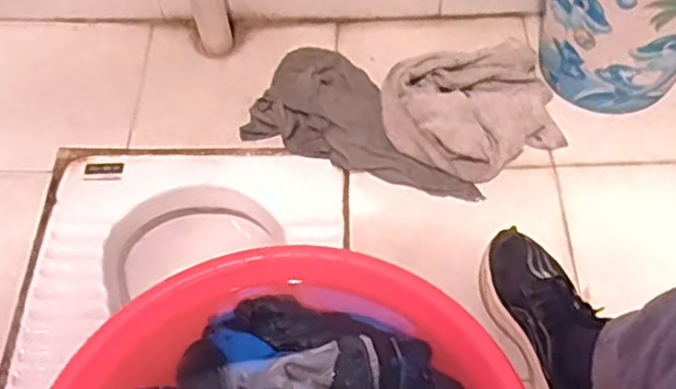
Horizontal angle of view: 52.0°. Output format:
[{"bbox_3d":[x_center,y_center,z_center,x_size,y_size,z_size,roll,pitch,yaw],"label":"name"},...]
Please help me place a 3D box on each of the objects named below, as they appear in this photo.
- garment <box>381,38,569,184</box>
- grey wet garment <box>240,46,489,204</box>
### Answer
[{"bbox_3d":[0.196,-0.121,1.007,0.254,0.065,0.210,-6,56,-3],"label":"garment"},{"bbox_3d":[0.056,-0.124,1.029,0.356,0.050,0.197,18,59,13],"label":"grey wet garment"}]

